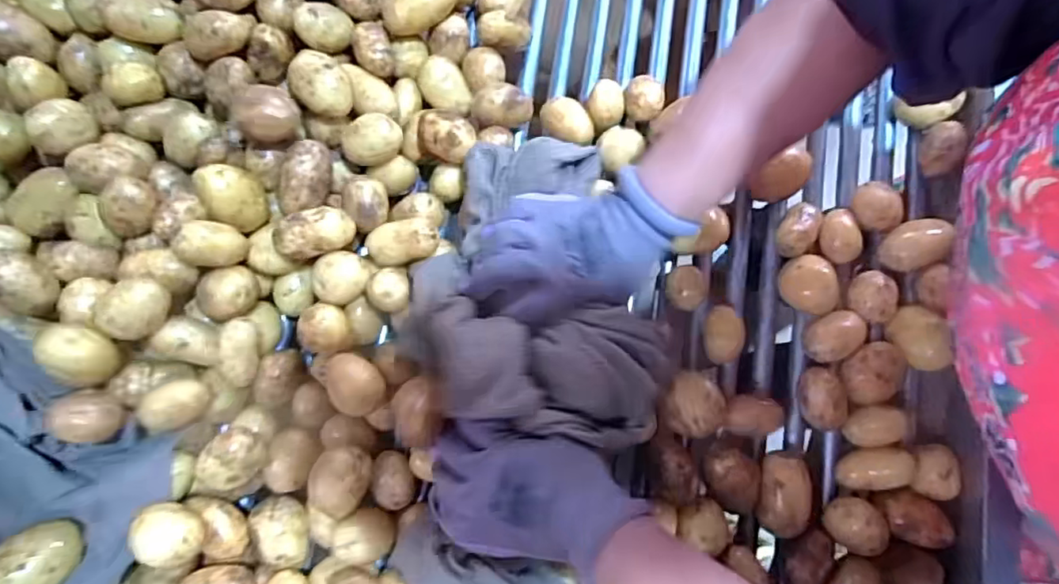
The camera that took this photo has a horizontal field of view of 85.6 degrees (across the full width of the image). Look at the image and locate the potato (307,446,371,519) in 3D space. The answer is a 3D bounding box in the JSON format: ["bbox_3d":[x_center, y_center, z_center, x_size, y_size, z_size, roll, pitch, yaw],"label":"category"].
[{"bbox_3d":[-0.135,0.135,0.411,0.035,0.032,0.047,23,78,4],"label":"potato"}]

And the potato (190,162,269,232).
[{"bbox_3d":[-0.217,-0.069,0.417,0.035,0.044,0.039,37,80,7],"label":"potato"}]

